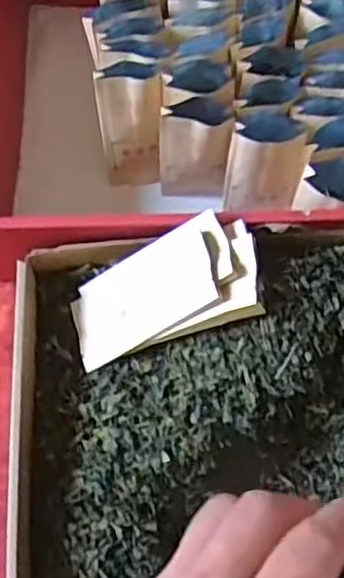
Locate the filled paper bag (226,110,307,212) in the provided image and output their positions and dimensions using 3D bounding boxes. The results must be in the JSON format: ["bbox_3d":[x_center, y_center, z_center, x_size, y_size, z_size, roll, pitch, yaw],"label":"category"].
[{"bbox_3d":[0.067,-0.090,0.481,0.049,0.079,0.035,7,68,5],"label":"filled paper bag"}]

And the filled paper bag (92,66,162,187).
[{"bbox_3d":[-0.030,-0.119,0.504,0.045,0.098,0.016,3,53,5],"label":"filled paper bag"}]

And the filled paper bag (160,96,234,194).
[{"bbox_3d":[0.018,-0.102,0.495,0.049,0.098,0.023,8,68,6],"label":"filled paper bag"}]

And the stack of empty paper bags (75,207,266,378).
[{"bbox_3d":[-0.007,0.002,0.432,0.130,0.019,0.069,-23,64,27],"label":"stack of empty paper bags"}]

